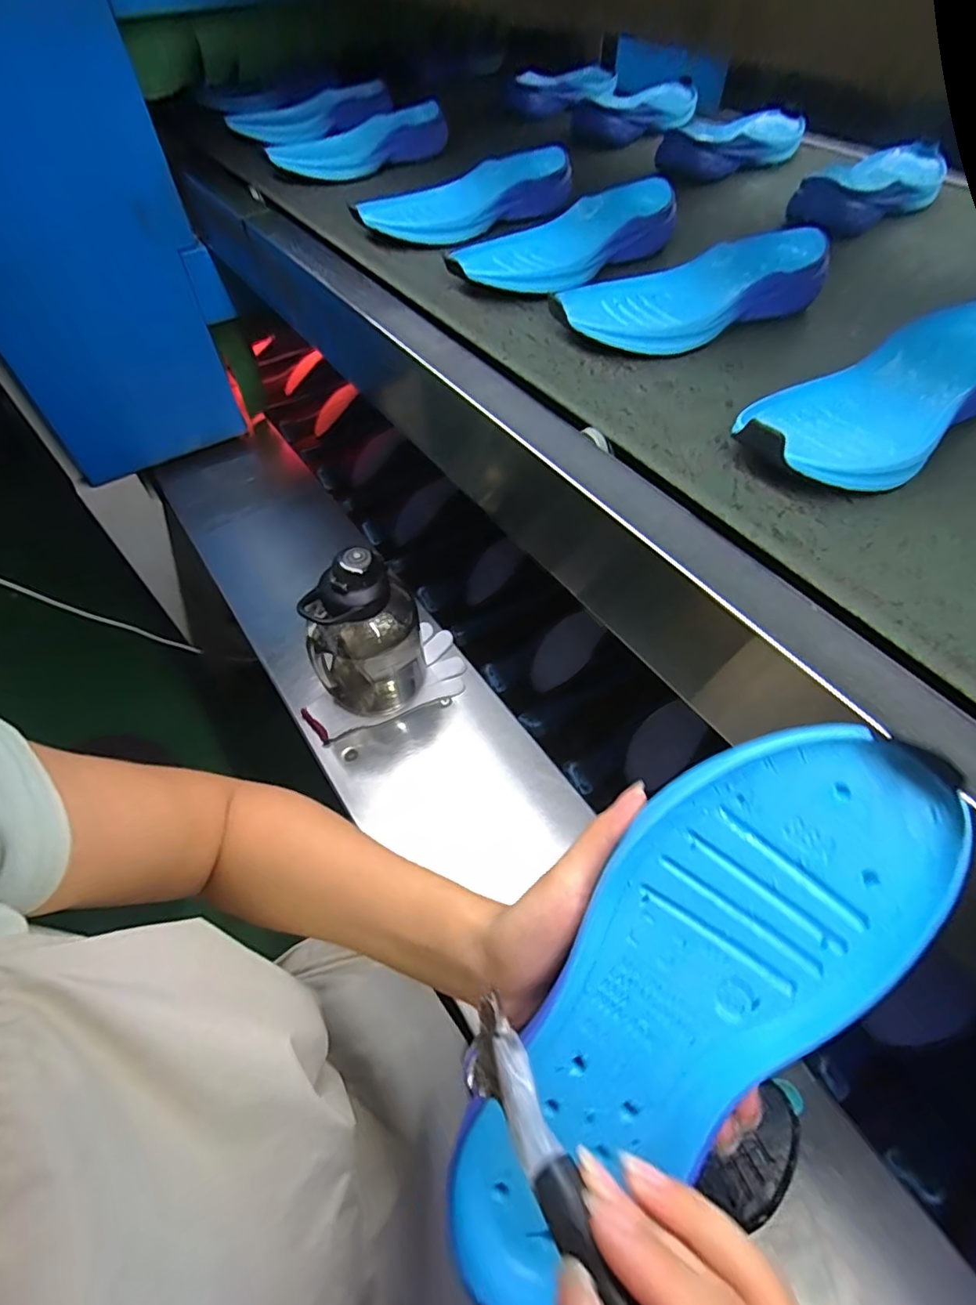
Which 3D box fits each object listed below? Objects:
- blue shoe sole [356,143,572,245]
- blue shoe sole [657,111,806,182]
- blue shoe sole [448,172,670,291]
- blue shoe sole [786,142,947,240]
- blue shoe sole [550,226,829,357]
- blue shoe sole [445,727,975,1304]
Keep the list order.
[{"bbox_3d":[-0.019,-0.492,0.619,0.247,0.046,0.092,-29,61,-16],"label":"blue shoe sole"},{"bbox_3d":[0.331,-0.670,0.747,0.099,0.043,0.250,36,65,23],"label":"blue shoe sole"},{"bbox_3d":[0.078,-0.398,0.555,0.249,0.043,0.099,-32,61,-17],"label":"blue shoe sole"},{"bbox_3d":[0.447,-0.528,0.645,0.243,0.042,0.087,-38,63,-20],"label":"blue shoe sole"},{"bbox_3d":[0.173,-0.308,0.492,0.254,0.043,0.104,-25,60,-13],"label":"blue shoe sole"},{"bbox_3d":[0.070,0.136,0.223,0.092,0.028,0.255,39,97,23],"label":"blue shoe sole"}]

